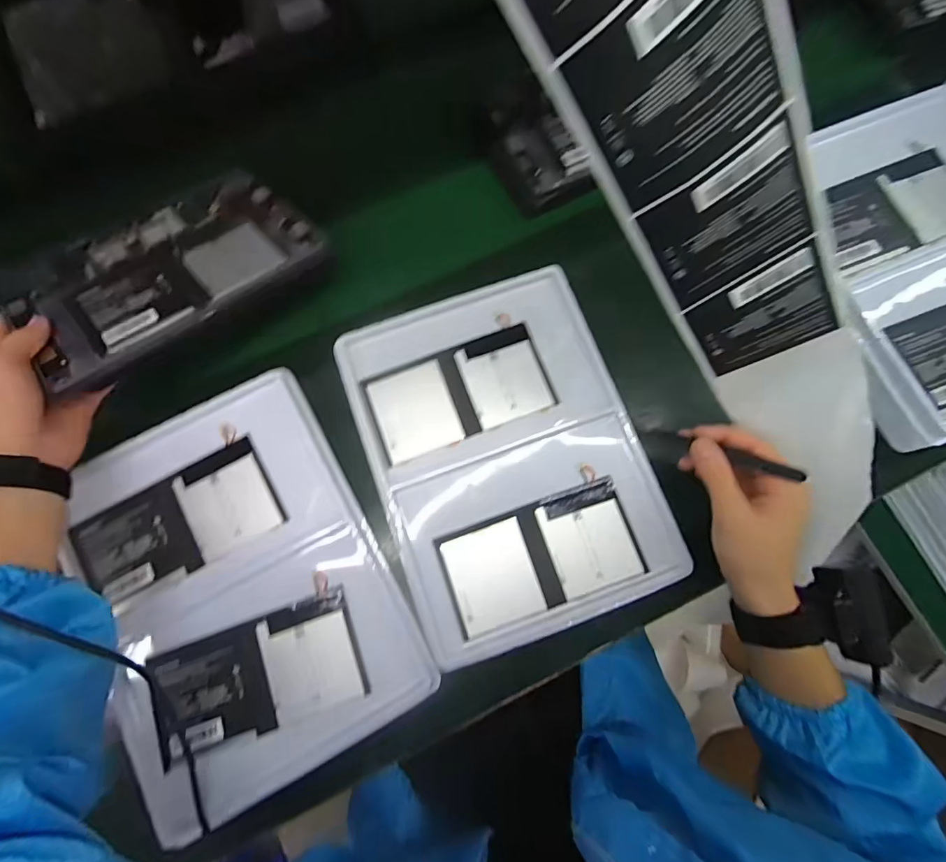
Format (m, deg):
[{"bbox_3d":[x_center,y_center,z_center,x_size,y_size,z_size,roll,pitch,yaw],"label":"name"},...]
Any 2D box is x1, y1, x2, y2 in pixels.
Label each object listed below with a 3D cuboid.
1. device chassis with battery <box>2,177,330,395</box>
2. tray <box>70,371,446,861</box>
[{"bbox_3d":[-0.271,-0.149,0.413,0.251,0.013,0.141,-40,70,-20],"label":"device chassis with battery"},{"bbox_3d":[-0.207,0.134,0.393,0.240,0.021,0.319,-28,81,-7],"label":"tray"}]

